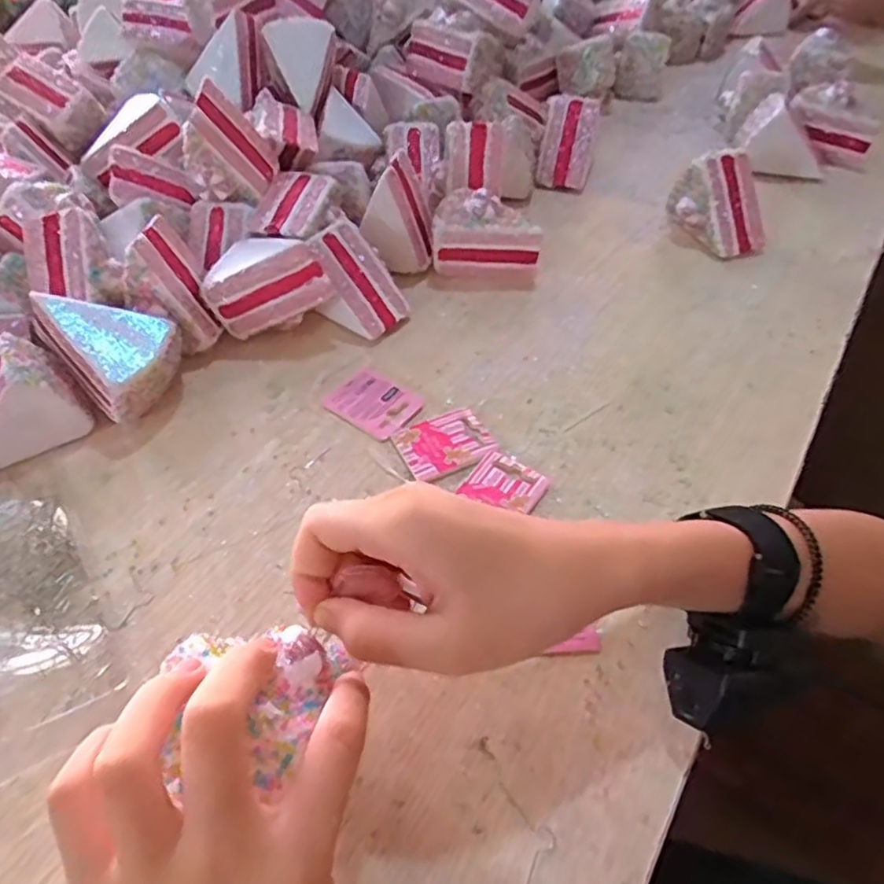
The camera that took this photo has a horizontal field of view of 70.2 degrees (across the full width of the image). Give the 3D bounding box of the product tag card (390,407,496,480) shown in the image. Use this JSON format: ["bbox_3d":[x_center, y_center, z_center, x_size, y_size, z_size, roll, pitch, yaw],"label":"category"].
[{"bbox_3d":[0.002,-0.001,0.411,0.058,0.004,0.044,-20,51,-16],"label":"product tag card"}]

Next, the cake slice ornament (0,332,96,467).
[{"bbox_3d":[-0.278,-0.023,0.398,0.085,0.063,0.053,-26,53,-20],"label":"cake slice ornament"}]

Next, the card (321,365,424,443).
[{"bbox_3d":[-0.047,-0.028,0.439,0.059,0.004,0.046,29,61,25],"label":"card"}]

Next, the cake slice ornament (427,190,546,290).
[{"bbox_3d":[0.039,-0.169,0.526,0.088,0.065,0.047,11,49,11],"label":"cake slice ornament"}]

